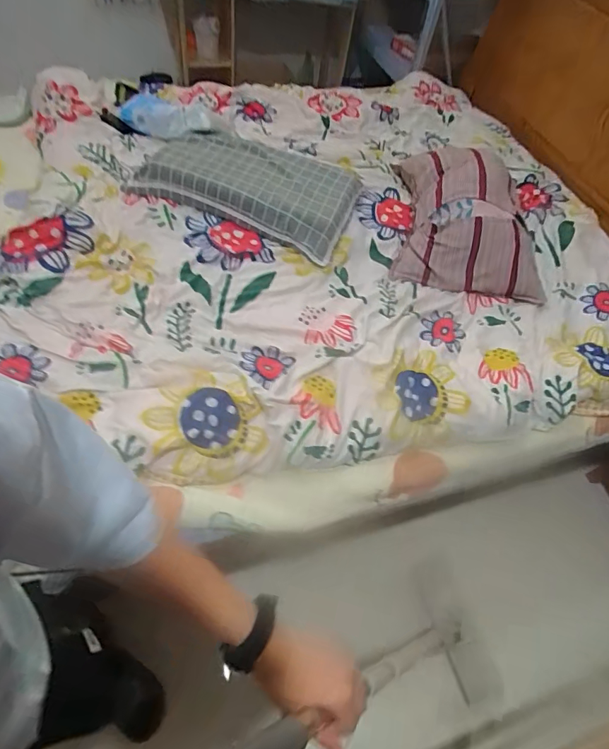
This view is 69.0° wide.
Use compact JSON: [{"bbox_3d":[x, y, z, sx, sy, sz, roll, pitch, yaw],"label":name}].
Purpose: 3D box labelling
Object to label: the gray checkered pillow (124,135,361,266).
[{"bbox_3d":[-0.163,-0.620,1.408,0.668,0.105,0.450,21,56,6],"label":"gray checkered pillow"}]

